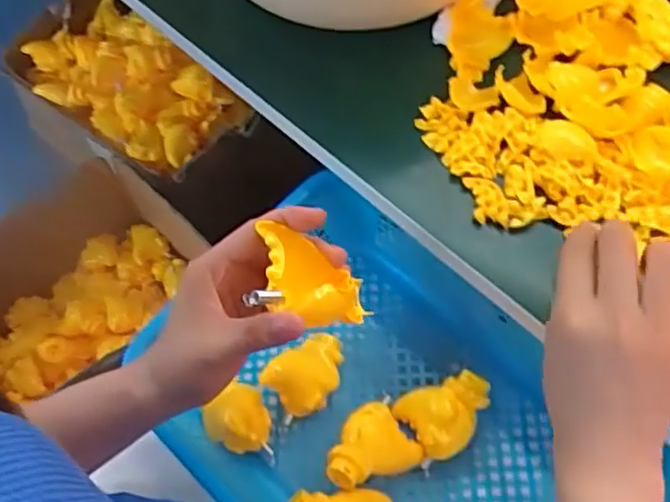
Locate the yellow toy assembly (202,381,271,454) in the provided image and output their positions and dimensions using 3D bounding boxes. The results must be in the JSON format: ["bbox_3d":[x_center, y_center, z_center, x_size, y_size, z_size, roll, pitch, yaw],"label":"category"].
[{"bbox_3d":[-0.073,0.127,0.513,0.048,0.056,0.049,-1,61,3],"label":"yellow toy assembly"}]

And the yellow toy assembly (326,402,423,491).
[{"bbox_3d":[0.026,0.143,0.504,0.071,0.047,0.053,-17,62,-6],"label":"yellow toy assembly"}]

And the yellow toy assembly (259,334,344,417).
[{"bbox_3d":[-0.018,0.098,0.531,0.064,0.049,0.043,-41,66,-18],"label":"yellow toy assembly"}]

